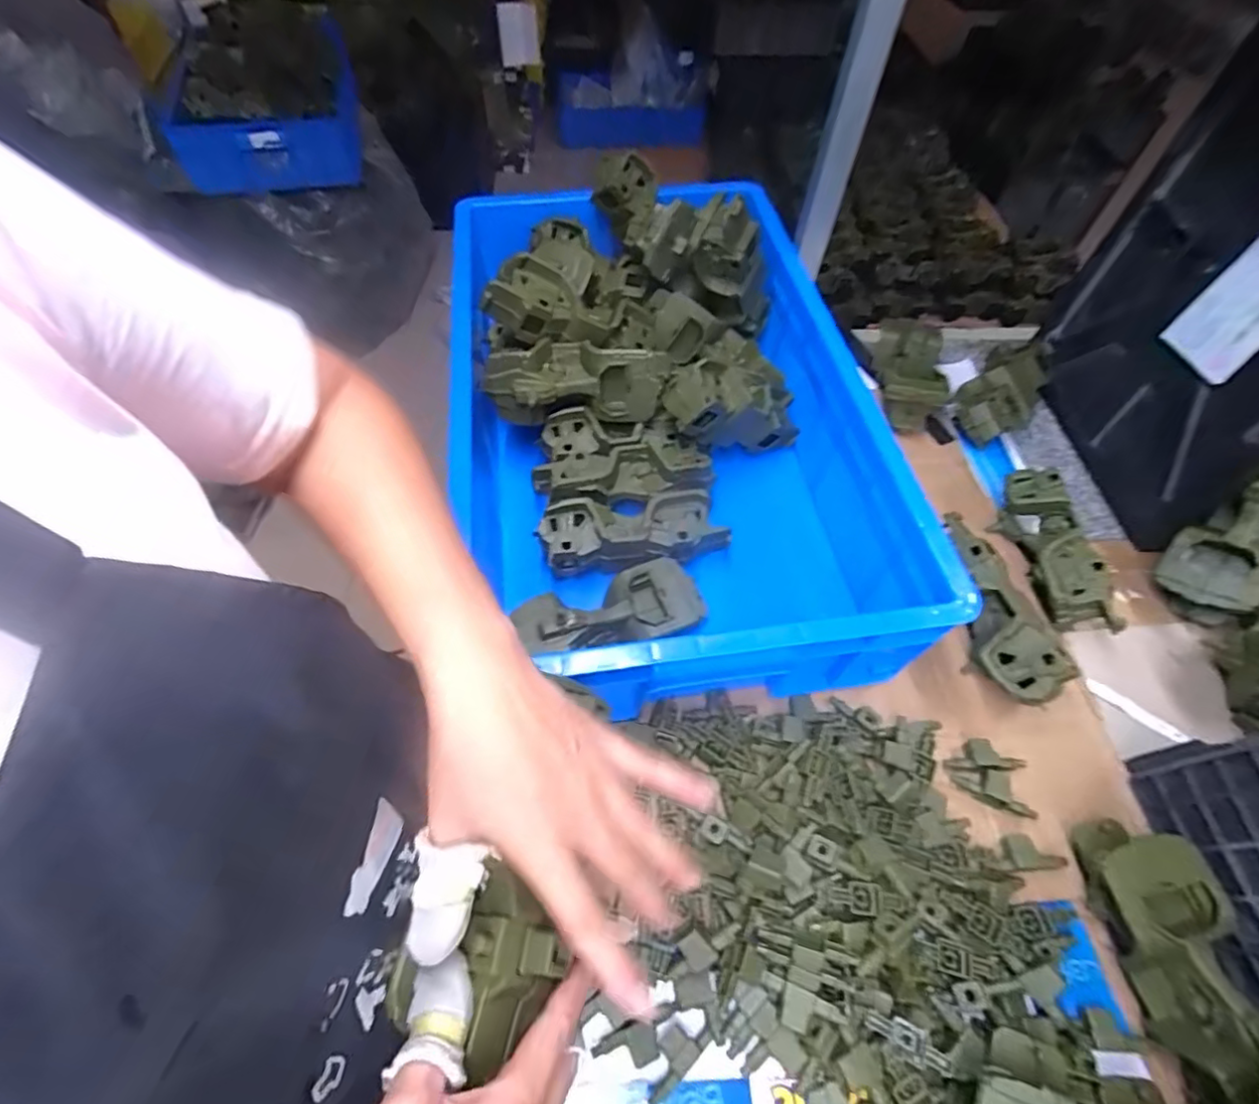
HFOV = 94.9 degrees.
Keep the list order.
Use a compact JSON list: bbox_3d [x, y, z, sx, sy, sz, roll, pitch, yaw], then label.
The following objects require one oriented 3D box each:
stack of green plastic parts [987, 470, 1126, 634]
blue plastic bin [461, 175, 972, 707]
[{"bbox_3d":[0.432,-0.005,0.593,0.053,0.058,0.185,3,58,0],"label":"stack of green plastic parts"},{"bbox_3d":[0.028,-0.177,0.622,0.392,0.171,0.655,-5,58,-5],"label":"blue plastic bin"}]

